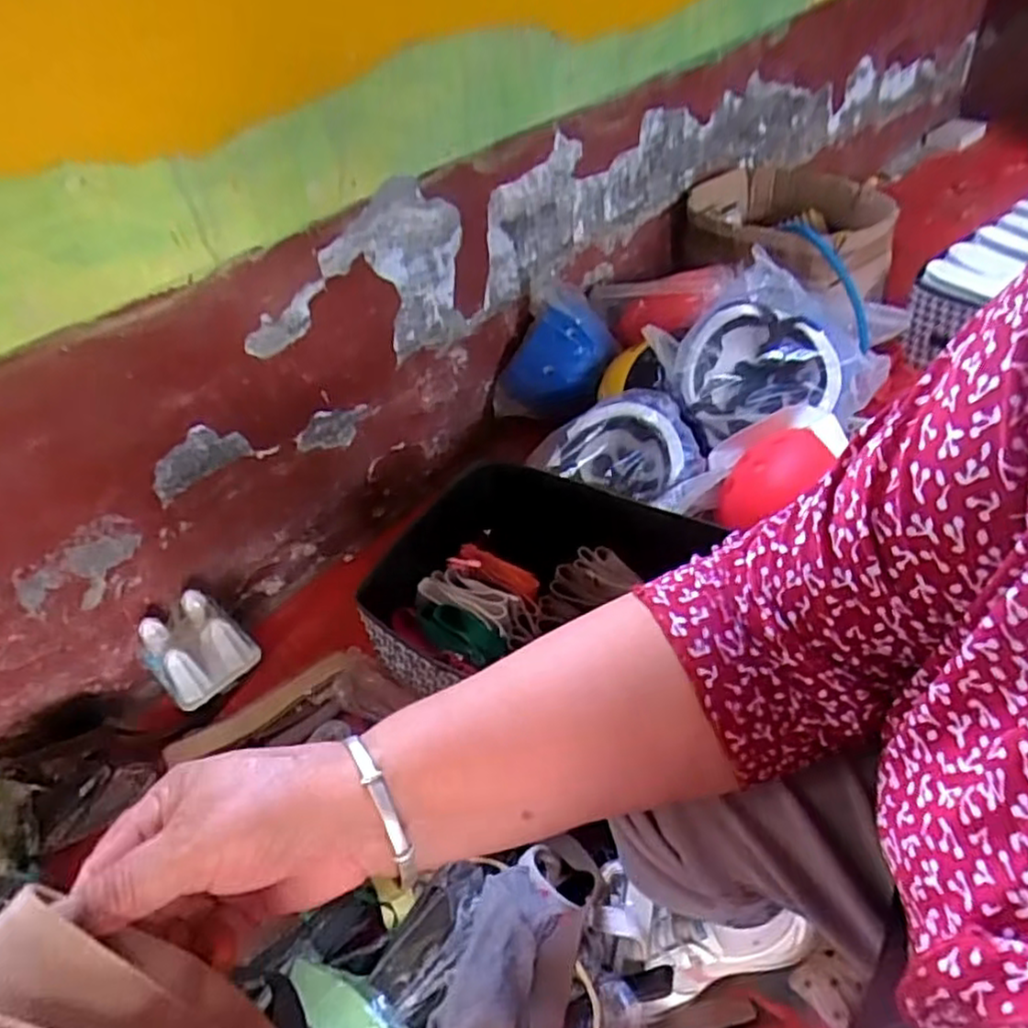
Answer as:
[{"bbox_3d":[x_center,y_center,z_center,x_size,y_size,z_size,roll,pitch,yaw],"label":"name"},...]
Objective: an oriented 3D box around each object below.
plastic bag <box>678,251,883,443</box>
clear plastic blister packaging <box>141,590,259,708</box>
[{"bbox_3d":[0.399,-0.215,1.118,0.256,0.258,0.093,40,22,11],"label":"plastic bag"},{"bbox_3d":[-0.434,0.183,0.999,0.123,0.117,0.104,-36,49,-27],"label":"clear plastic blister packaging"}]

